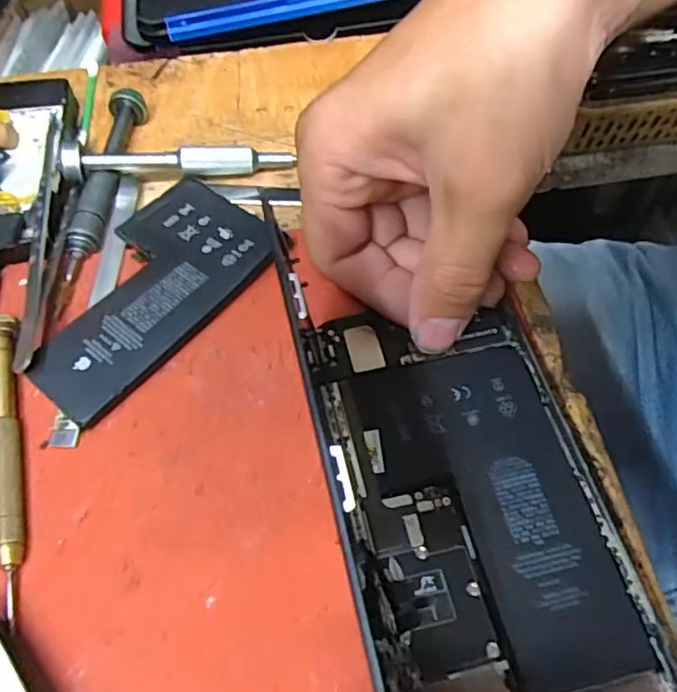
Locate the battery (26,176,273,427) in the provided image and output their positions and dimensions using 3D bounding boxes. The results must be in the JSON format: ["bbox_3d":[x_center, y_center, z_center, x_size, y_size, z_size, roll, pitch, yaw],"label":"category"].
[{"bbox_3d":[-0.077,-0.024,0.242,0.062,0.007,0.105,36,66,19],"label":"battery"}]

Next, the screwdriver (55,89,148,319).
[{"bbox_3d":[-0.103,-0.066,0.268,0.014,0.015,0.119,2,59,1],"label":"screwdriver"}]

